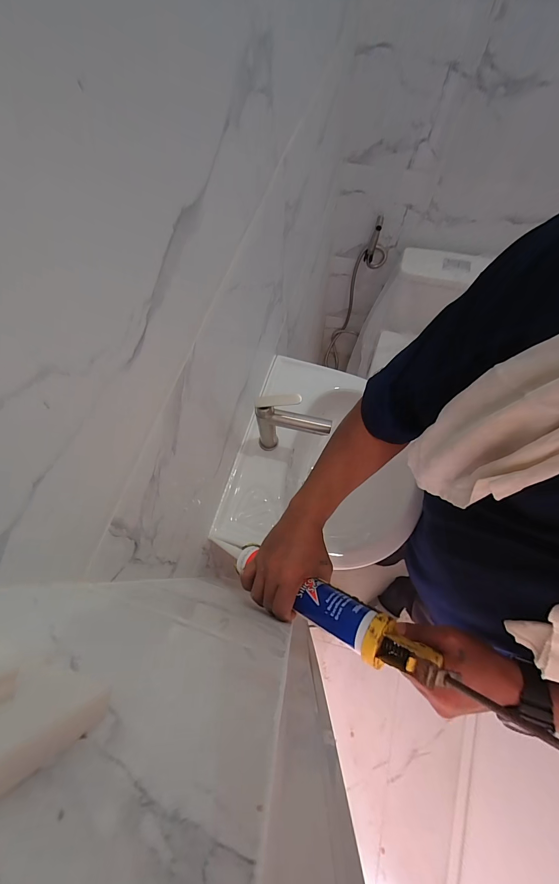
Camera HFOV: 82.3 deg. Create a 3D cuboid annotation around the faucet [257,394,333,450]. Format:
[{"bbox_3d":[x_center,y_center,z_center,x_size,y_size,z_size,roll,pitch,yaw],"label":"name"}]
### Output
[{"bbox_3d":[0.022,-0.023,0.553,0.123,0.164,0.035,9,68,5],"label":"faucet"}]

